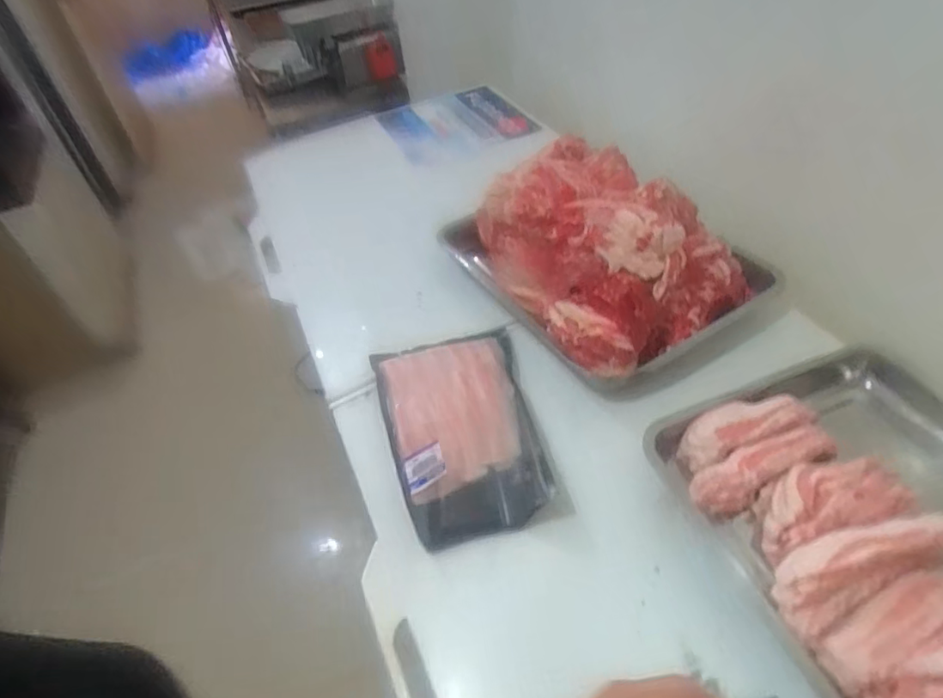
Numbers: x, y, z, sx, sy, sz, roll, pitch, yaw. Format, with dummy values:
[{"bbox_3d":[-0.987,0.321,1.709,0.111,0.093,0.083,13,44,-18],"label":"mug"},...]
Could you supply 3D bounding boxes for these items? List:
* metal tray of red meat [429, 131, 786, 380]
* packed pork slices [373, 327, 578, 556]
[{"bbox_3d":[0.174,-0.174,0.814,0.279,0.164,0.426,-27,49,-19],"label":"metal tray of red meat"},{"bbox_3d":[-0.013,0.094,0.710,0.186,0.043,0.295,-12,46,-5],"label":"packed pork slices"}]

